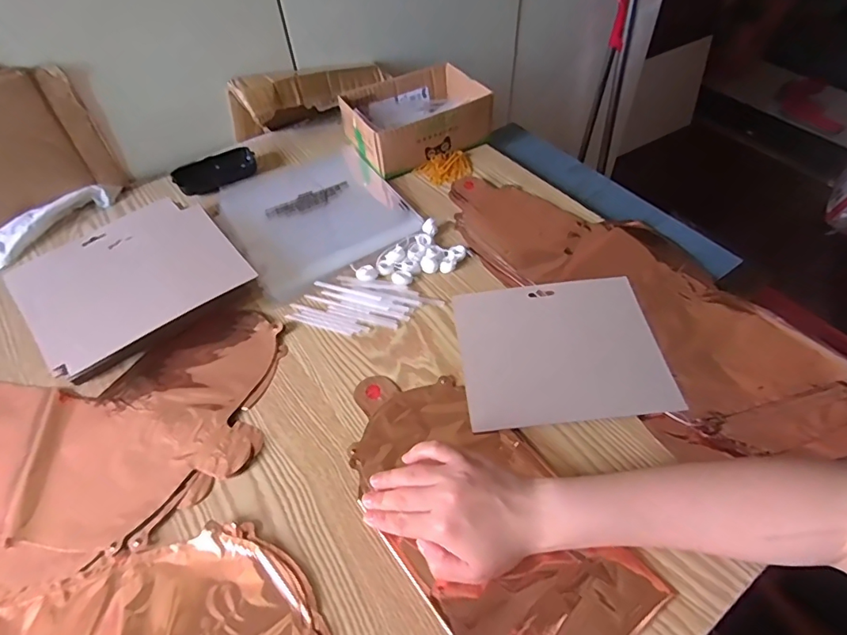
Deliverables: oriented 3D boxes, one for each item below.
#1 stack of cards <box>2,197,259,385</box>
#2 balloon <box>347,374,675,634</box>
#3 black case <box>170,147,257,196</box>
[{"bbox_3d":[-0.312,-0.039,0.537,0.204,0.039,0.180,-33,56,-21],"label":"stack of cards"},{"bbox_3d":[0.038,0.149,0.405,0.141,0.017,0.282,-32,56,-21],"label":"balloon"},{"bbox_3d":[-0.284,-0.200,0.679,0.109,0.023,0.056,-34,56,-22],"label":"black case"}]

